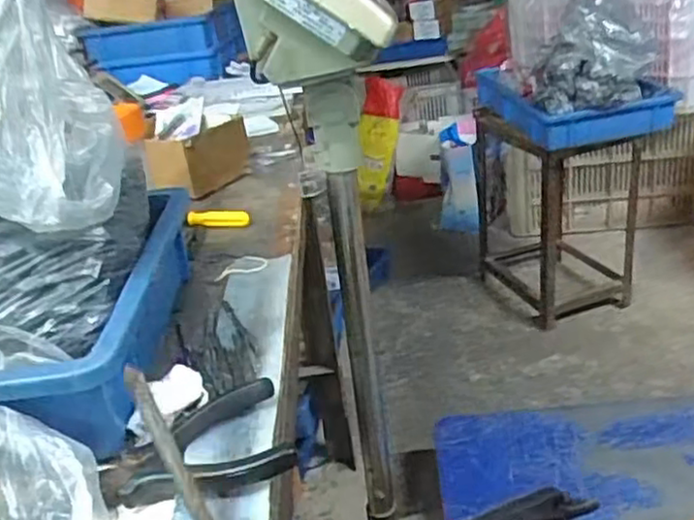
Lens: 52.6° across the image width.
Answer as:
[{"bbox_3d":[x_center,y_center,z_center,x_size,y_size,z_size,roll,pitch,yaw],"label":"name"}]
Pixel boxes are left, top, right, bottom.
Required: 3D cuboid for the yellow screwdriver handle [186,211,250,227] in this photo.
[{"bbox_3d":[-0.134,-0.044,0.731,0.066,0.015,0.014,0,26,16],"label":"yellow screwdriver handle"}]

